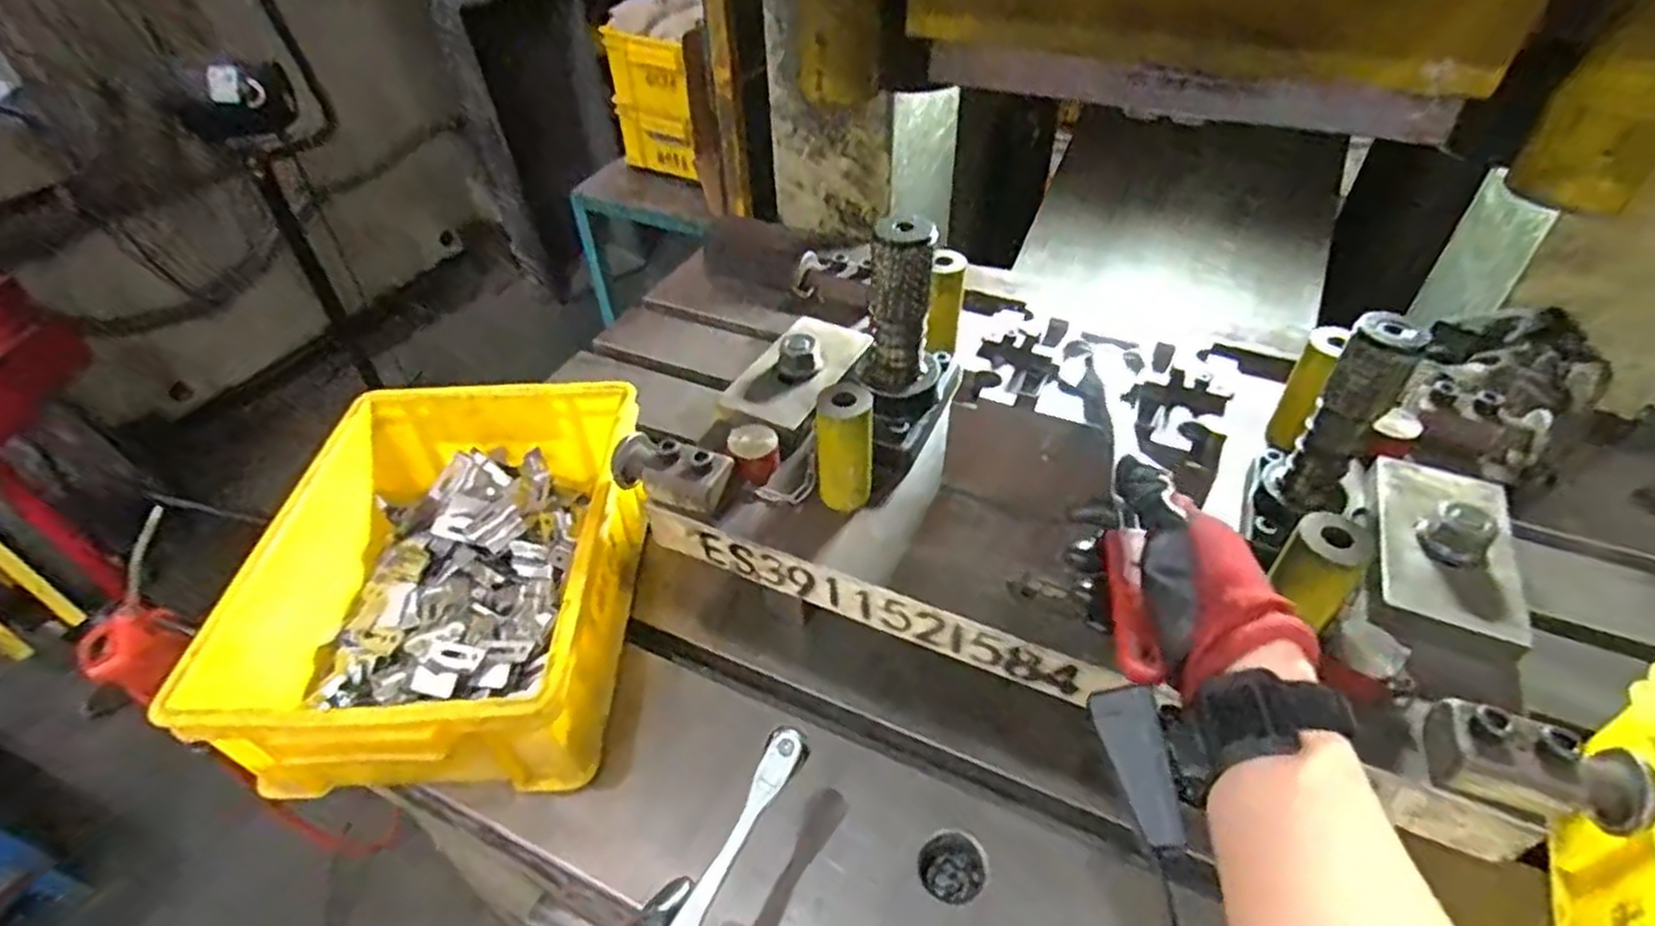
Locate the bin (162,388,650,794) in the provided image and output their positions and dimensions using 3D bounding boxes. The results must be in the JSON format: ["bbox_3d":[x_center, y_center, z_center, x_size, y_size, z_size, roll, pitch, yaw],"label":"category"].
[{"bbox_3d":[-0.300,0.092,0.638,0.256,0.131,0.344,-1,44,1],"label":"bin"}]

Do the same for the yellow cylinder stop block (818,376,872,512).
[{"bbox_3d":[0.013,-0.010,0.570,0.039,0.093,0.039,-2,44,0],"label":"yellow cylinder stop block"}]

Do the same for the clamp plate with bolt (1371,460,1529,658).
[{"bbox_3d":[0.422,0.052,0.525,0.083,0.040,0.155,19,48,21],"label":"clamp plate with bolt"}]

